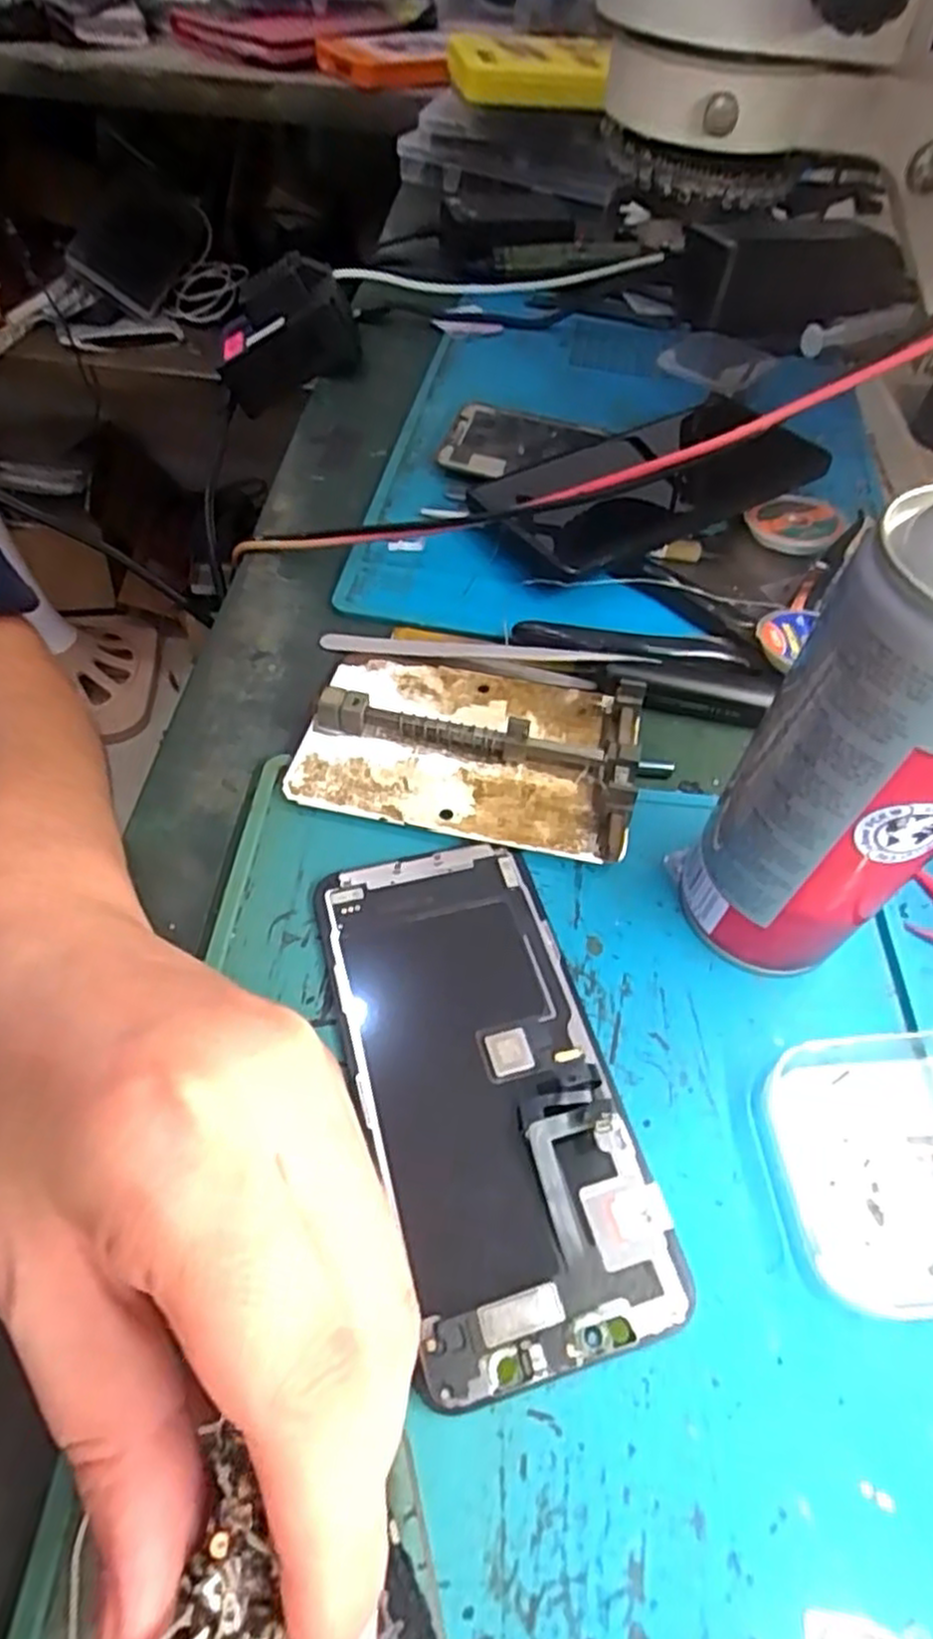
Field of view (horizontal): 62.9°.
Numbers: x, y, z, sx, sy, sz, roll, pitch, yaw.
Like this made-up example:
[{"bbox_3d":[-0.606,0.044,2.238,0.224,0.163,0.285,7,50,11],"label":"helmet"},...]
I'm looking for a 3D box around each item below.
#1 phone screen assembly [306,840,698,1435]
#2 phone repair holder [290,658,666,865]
[{"bbox_3d":[0.003,0.068,0.207,0.065,0.007,0.138,-12,56,-13],"label":"phone screen assembly"},{"bbox_3d":[0.004,-0.028,0.270,0.119,0.018,0.078,12,54,5],"label":"phone repair holder"}]

